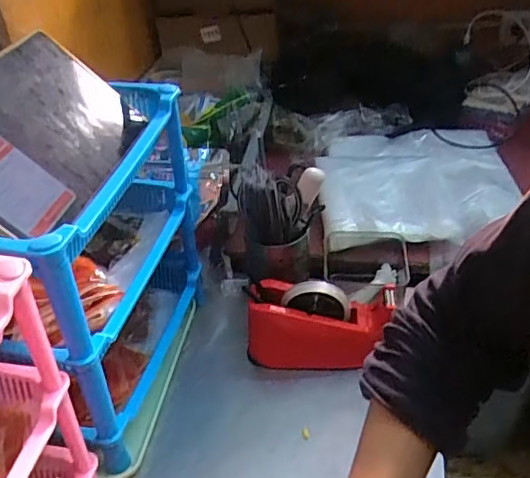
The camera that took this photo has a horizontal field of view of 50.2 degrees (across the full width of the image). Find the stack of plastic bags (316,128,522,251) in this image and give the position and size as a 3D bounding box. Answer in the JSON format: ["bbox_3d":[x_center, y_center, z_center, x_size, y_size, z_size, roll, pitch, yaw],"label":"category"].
[{"bbox_3d":[0.262,-0.109,0.990,0.333,0.037,0.337,-1,38,2],"label":"stack of plastic bags"}]

